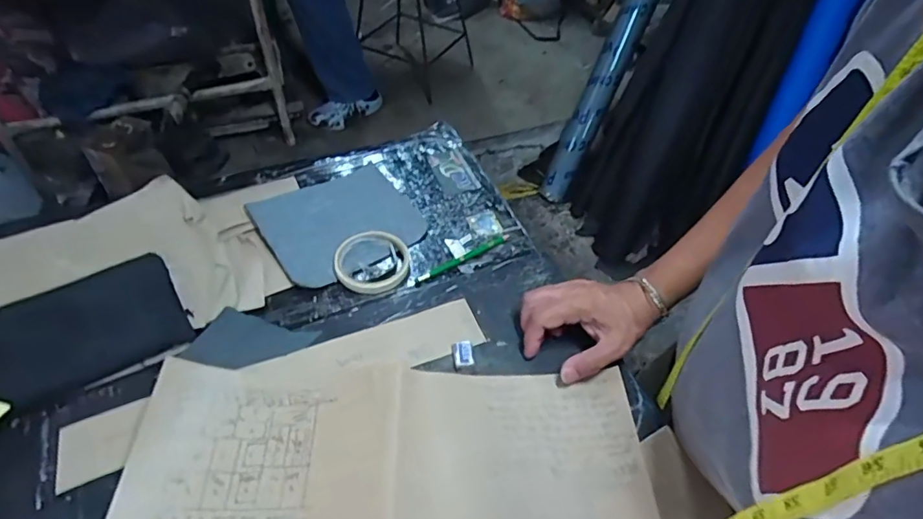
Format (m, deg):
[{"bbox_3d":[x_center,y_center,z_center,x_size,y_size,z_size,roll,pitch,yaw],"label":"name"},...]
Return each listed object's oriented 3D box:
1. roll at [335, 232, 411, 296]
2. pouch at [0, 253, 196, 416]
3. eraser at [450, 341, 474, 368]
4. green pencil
[{"bbox_3d":[-0.106,0.001,0.608,0.086,0.020,0.093,1,50,-1],"label":"roll"},{"bbox_3d":[-0.401,0.071,0.515,0.207,0.026,0.133,-27,56,-22],"label":"pouch"},{"bbox_3d":[0.001,0.094,0.513,0.020,0.006,0.027,-7,51,-7],"label":"eraser"},{"bbox_3d":[0.001,-0.002,0.629,0.141,0.008,0.013,-29,57,-23],"label":"green pencil"}]

